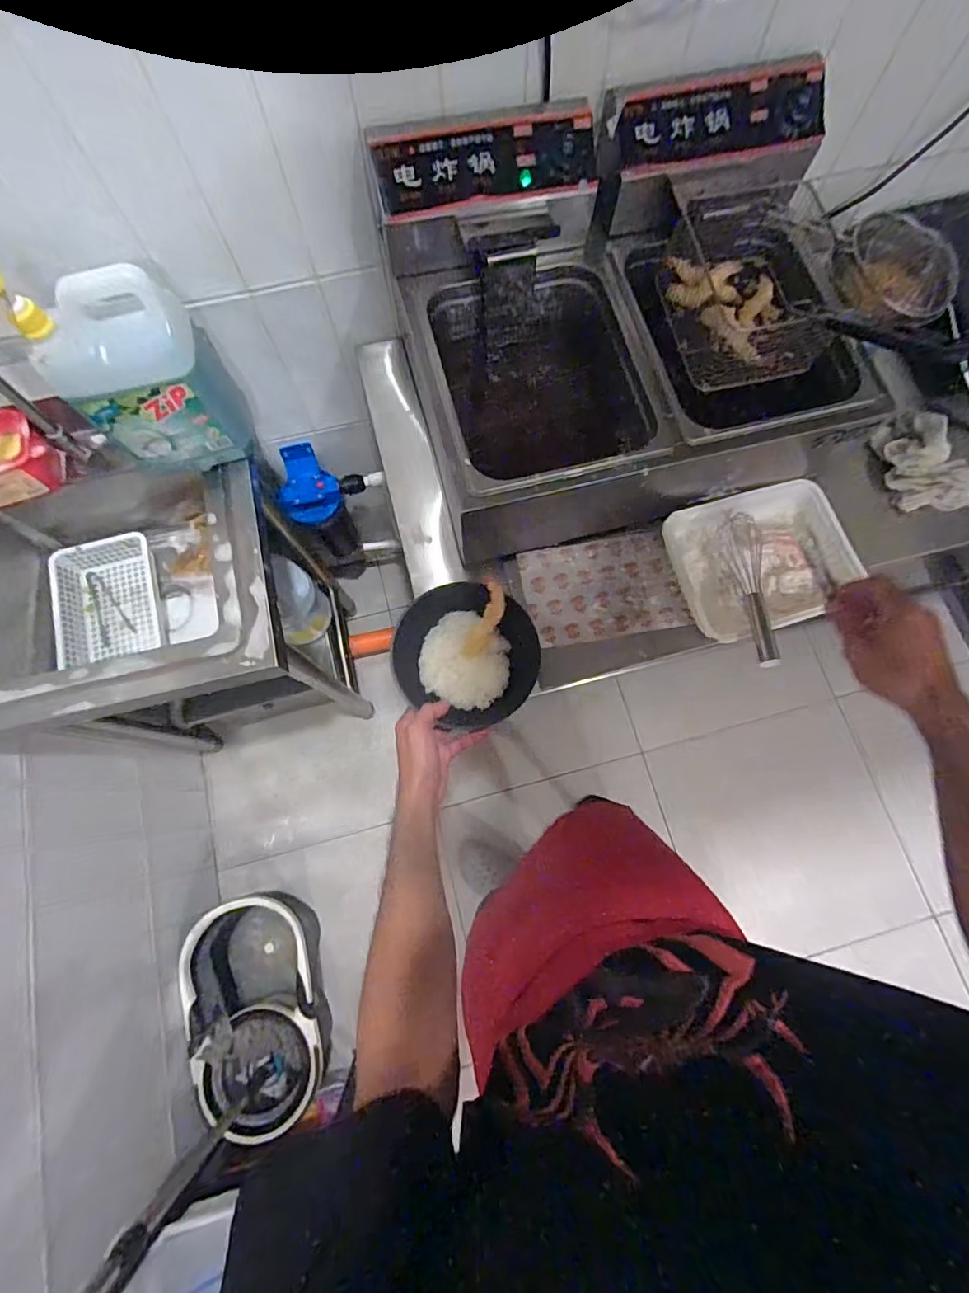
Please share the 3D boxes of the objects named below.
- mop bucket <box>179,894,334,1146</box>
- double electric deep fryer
[{"bbox_3d":[-0.510,0.835,1.252,0.294,0.231,0.460,-13,69,-5],"label":"mop bucket"},{"bbox_3d":[0.191,-0.424,0.703,0.549,0.311,0.423,-13,69,-5],"label":"double electric deep fryer"}]

